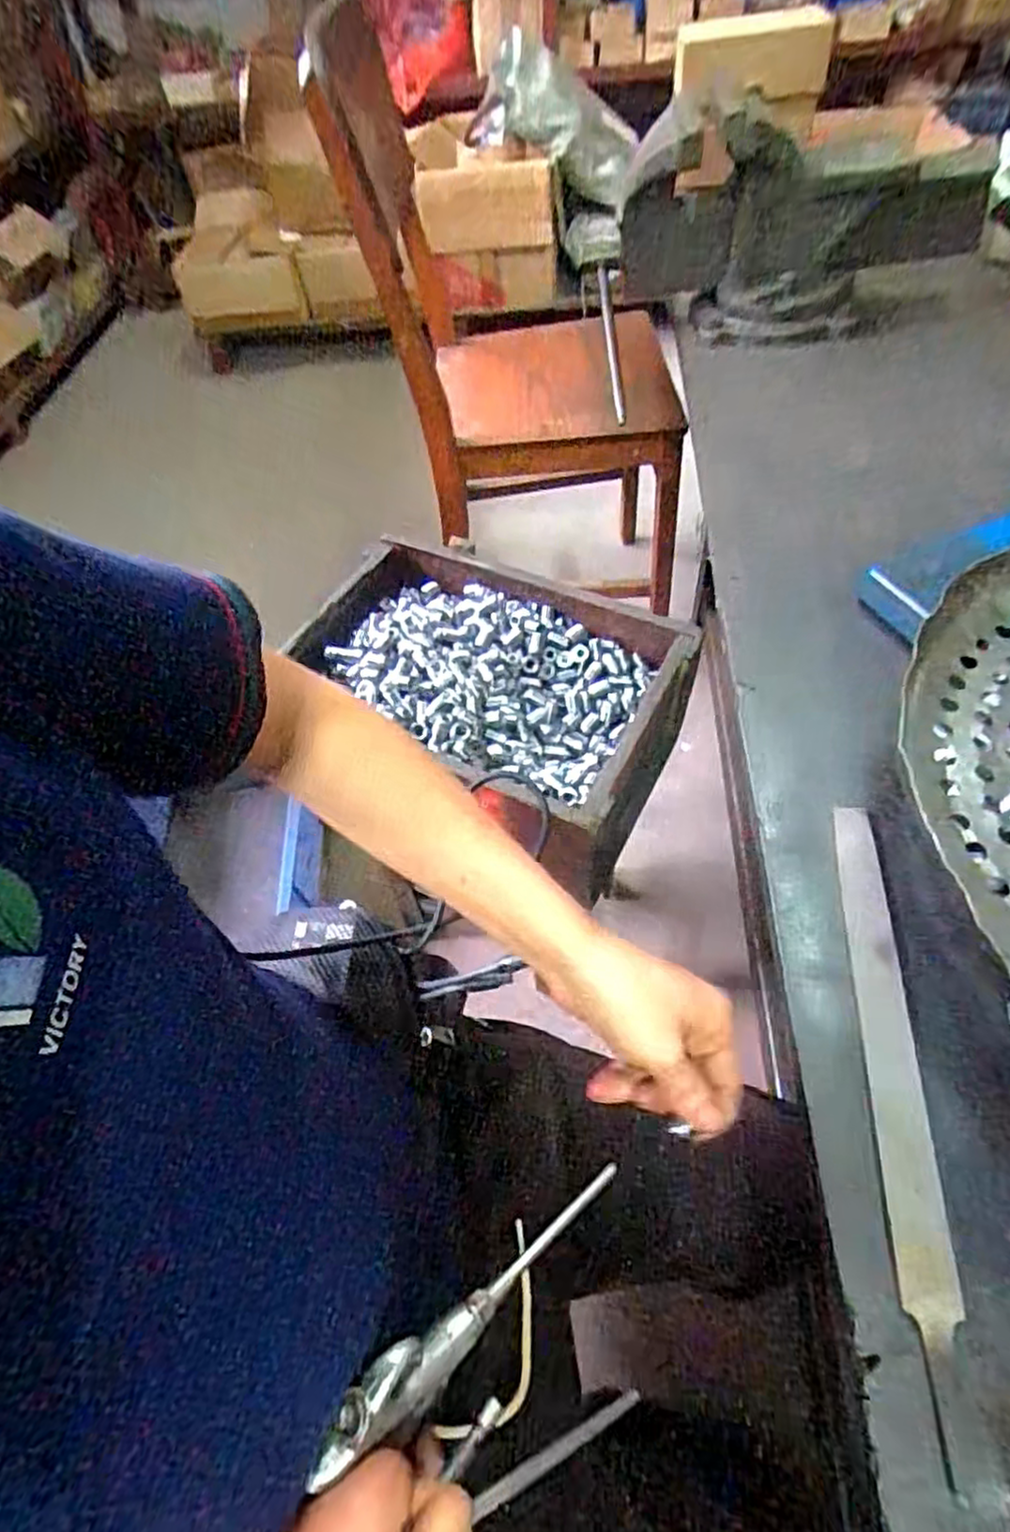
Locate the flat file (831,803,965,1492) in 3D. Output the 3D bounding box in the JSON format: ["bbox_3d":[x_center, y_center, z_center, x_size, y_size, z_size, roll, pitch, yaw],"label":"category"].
[{"bbox_3d":[0.196,0.146,0.359,0.024,0.011,0.296,5,55,9],"label":"flat file"}]

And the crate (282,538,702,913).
[{"bbox_3d":[-0.019,-0.066,0.683,0.359,0.121,0.245,22,59,20],"label":"crate"}]

